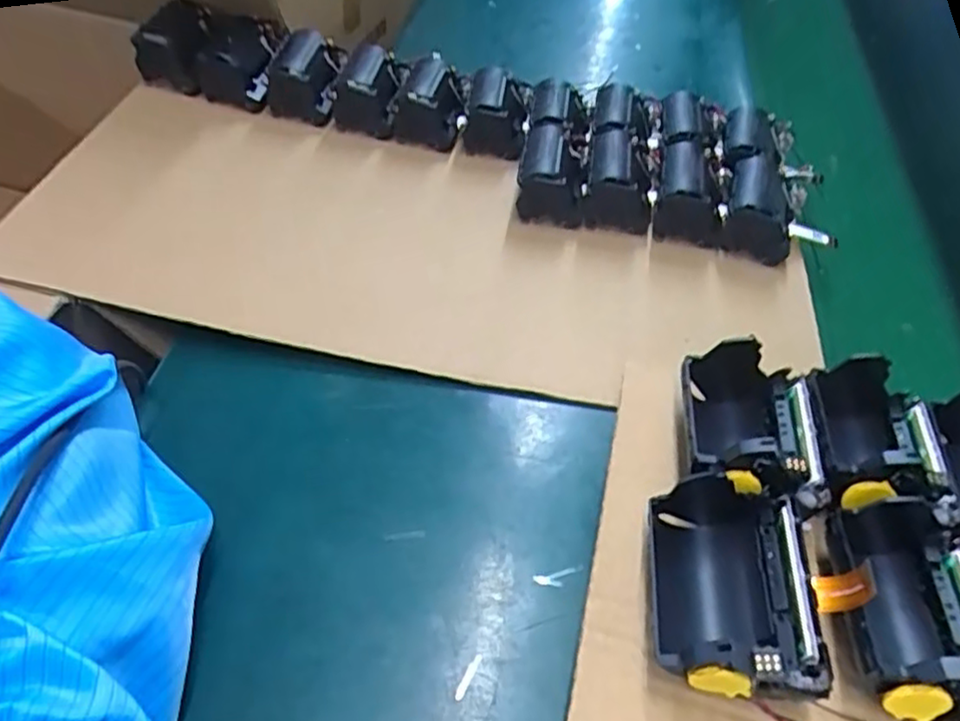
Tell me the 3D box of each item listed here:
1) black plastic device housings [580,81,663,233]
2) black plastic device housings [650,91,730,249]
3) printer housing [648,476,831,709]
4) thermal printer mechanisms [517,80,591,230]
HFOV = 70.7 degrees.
[{"bbox_3d":[0.107,-0.149,0.500,0.052,0.048,0.127,10,51,3],"label":"black plastic device housings"},{"bbox_3d":[0.154,-0.140,0.493,0.048,0.046,0.132,11,51,5],"label":"black plastic device housings"},{"bbox_3d":[0.090,0.080,0.247,0.051,0.038,0.077,8,51,2],"label":"printer housing"},{"bbox_3d":[0.056,-0.153,0.493,0.048,0.049,0.122,8,51,2],"label":"thermal printer mechanisms"}]

